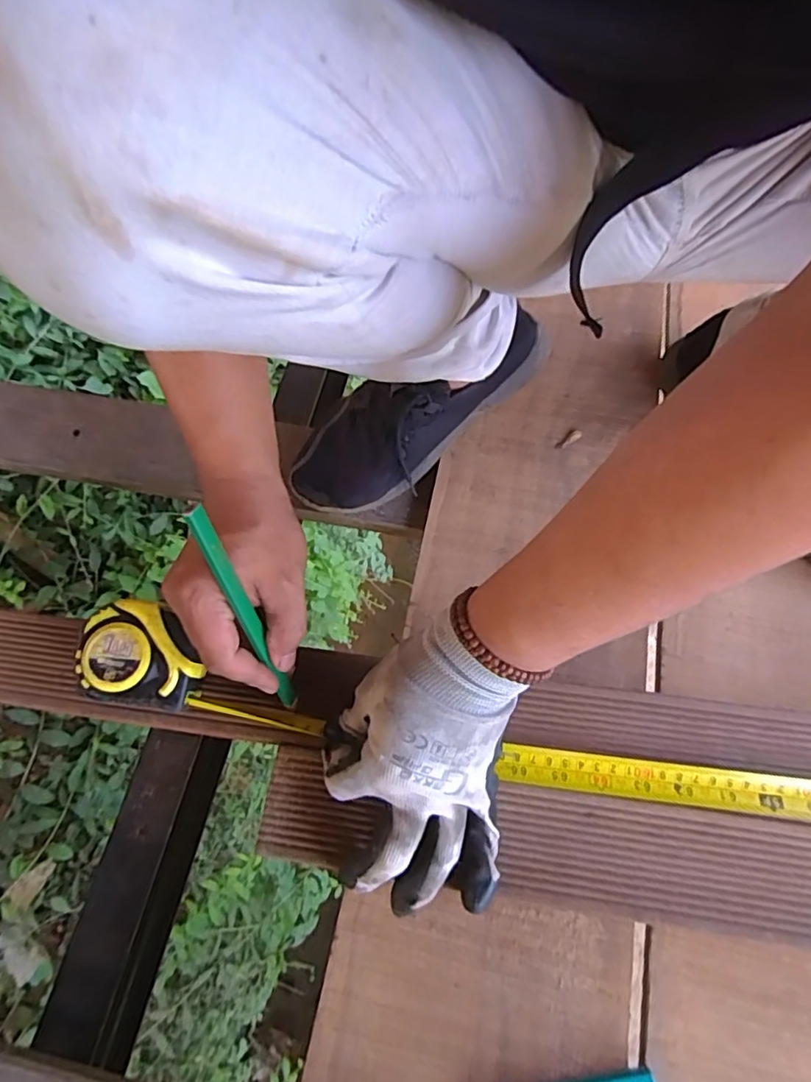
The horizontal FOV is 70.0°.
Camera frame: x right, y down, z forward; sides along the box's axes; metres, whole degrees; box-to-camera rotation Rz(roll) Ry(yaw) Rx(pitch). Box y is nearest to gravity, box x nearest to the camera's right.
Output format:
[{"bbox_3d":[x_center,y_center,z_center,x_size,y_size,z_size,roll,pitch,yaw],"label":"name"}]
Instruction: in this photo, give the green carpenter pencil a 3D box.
[{"bbox_3d":[-0.090,0.044,0.331,0.008,0.149,0.006,-22,33,-7],"label":"green carpenter pencil"}]

